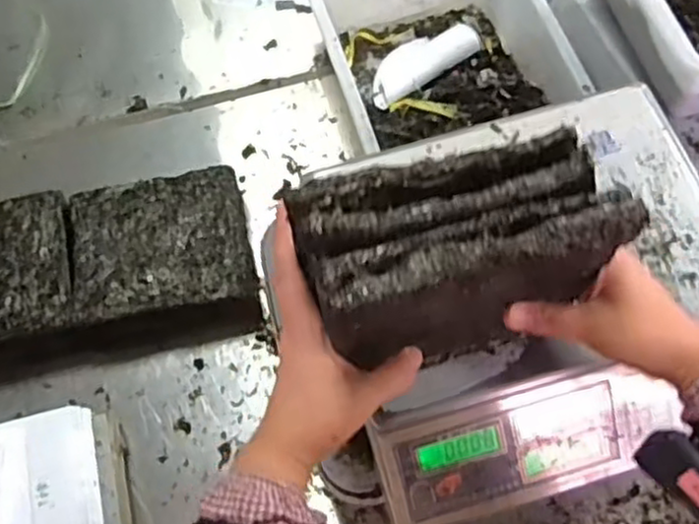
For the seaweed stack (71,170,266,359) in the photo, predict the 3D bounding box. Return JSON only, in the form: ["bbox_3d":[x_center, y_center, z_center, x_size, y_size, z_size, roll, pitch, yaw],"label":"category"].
[{"bbox_3d":[-0.216,-0.004,0.849,0.205,0.074,0.192,-10,66,-1],"label":"seaweed stack"}]

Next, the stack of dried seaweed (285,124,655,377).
[{"bbox_3d":[0.065,-0.001,0.416,0.174,0.085,0.094,-12,66,-2],"label":"stack of dried seaweed"}]

